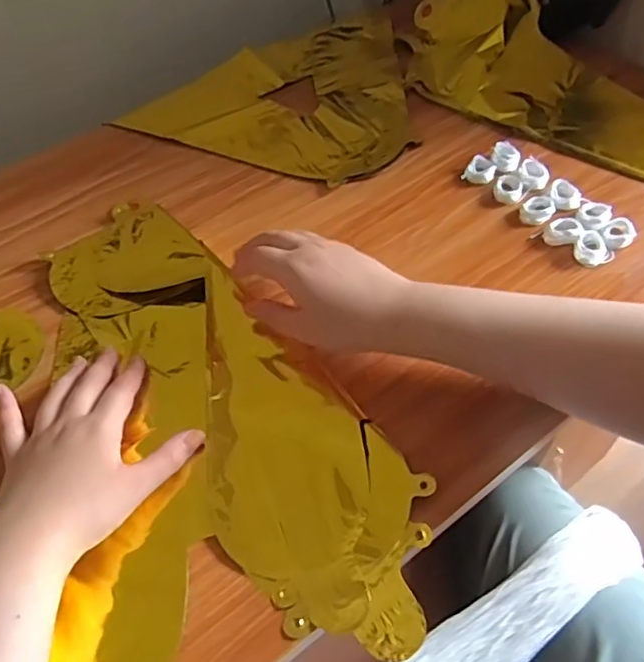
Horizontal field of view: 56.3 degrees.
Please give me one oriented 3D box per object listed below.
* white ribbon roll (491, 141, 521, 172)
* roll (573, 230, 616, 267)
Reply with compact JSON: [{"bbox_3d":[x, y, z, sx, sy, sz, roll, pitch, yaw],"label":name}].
[{"bbox_3d":[0.181,-0.171,0.591,0.027,0.010,0.035,13,55,12],"label":"white ribbon roll"},{"bbox_3d":[0.231,-0.071,0.517,0.028,0.010,0.032,-19,55,-12],"label":"roll"}]

